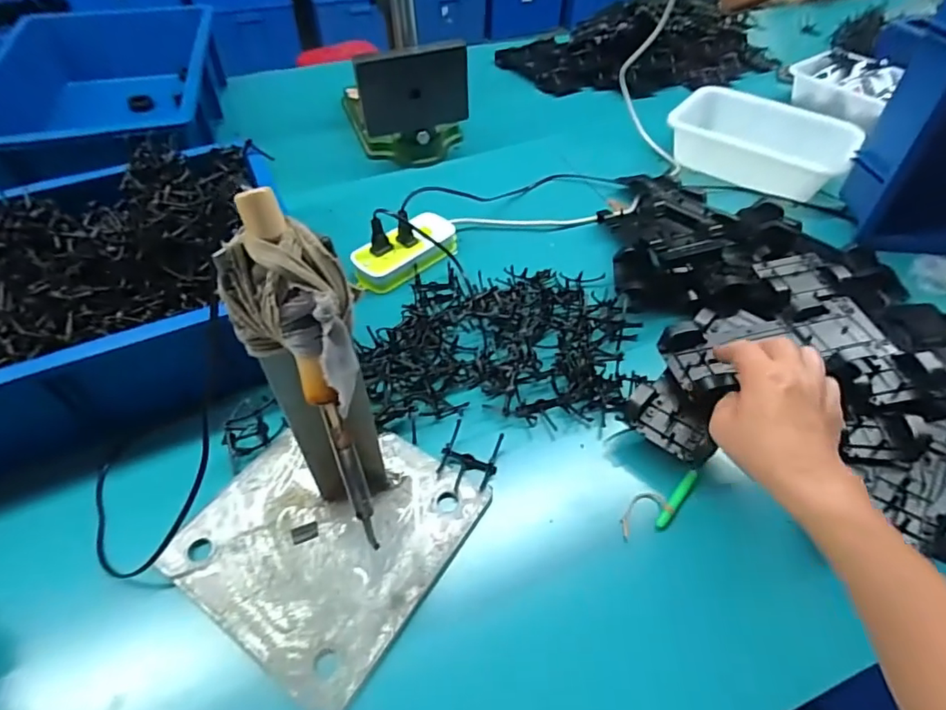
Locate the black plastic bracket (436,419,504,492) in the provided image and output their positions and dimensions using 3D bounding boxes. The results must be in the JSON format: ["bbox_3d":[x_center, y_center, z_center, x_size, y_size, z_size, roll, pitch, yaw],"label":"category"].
[{"bbox_3d":[-0.003,0.093,0.462,0.049,0.011,0.061,16,51,13],"label":"black plastic bracket"}]

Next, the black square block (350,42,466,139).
[{"bbox_3d":[-0.081,-0.367,0.716,0.151,0.099,0.024,-16,57,-13],"label":"black square block"}]

